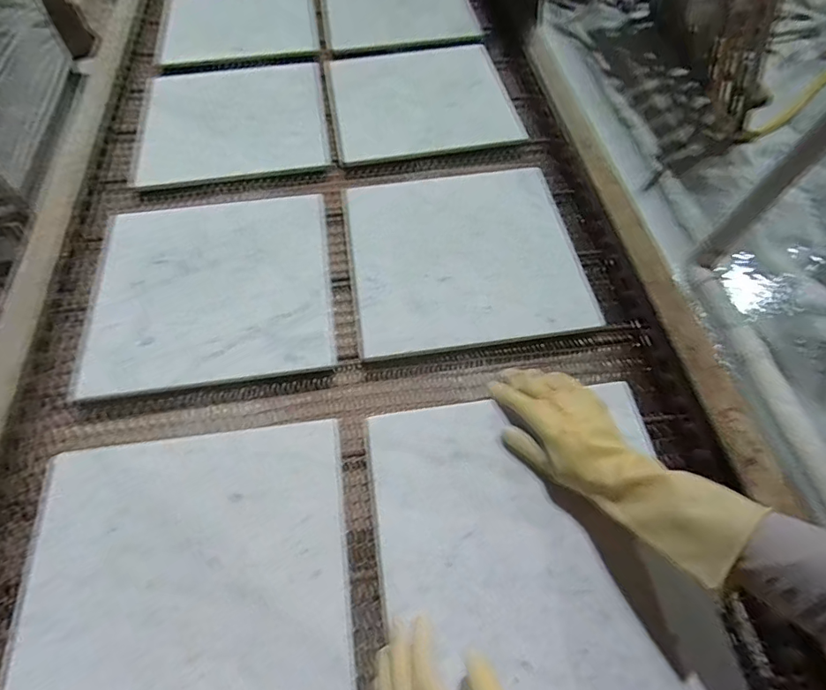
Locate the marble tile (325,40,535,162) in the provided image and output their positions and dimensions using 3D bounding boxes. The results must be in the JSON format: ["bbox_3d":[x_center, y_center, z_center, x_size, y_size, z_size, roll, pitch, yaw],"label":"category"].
[{"bbox_3d":[0.012,-0.449,0.894,0.302,0.009,0.302,-9,59,-4],"label":"marble tile"}]

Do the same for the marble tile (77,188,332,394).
[{"bbox_3d":[-0.263,-0.088,0.668,0.298,0.010,0.293,-8,59,-3],"label":"marble tile"}]

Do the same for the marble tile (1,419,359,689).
[{"bbox_3d":[-0.214,0.230,0.472,0.303,0.014,0.296,-8,59,-3],"label":"marble tile"}]

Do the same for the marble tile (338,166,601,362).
[{"bbox_3d":[0.070,-0.128,0.690,0.302,0.019,0.288,-8,59,-3],"label":"marble tile"}]

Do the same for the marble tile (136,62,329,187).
[{"bbox_3d":[-0.304,-0.394,0.855,0.301,0.019,0.276,-8,59,-3],"label":"marble tile"}]

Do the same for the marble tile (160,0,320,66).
[{"bbox_3d":[-0.359,-0.678,1.040,0.304,0.024,0.336,-9,59,-4],"label":"marble tile"}]

